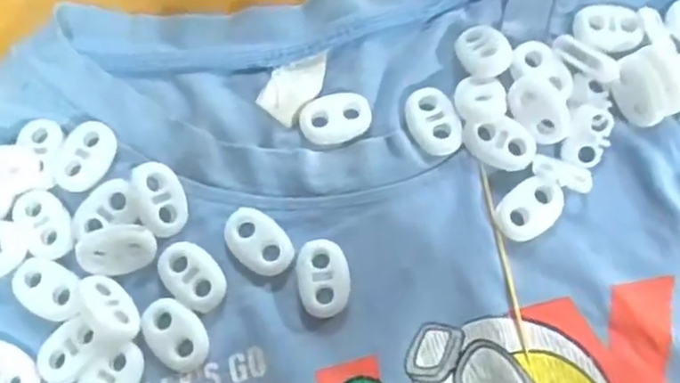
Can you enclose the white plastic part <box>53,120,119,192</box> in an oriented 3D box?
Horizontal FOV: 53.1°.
[{"bbox_3d":[-0.078,-0.011,0.206,0.015,0.004,0.022,25,76,7],"label":"white plastic part"}]

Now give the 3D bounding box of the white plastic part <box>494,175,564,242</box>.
[{"bbox_3d":[0.056,0.005,0.202,0.021,0.005,0.015,-40,78,-10],"label":"white plastic part"}]

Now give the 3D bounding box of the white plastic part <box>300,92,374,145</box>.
[{"bbox_3d":[-0.001,-0.023,0.212,0.022,0.004,0.015,-20,75,-5],"label":"white plastic part"}]

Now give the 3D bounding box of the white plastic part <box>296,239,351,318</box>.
[{"bbox_3d":[-0.005,0.025,0.199,0.015,0.006,0.022,-9,75,-2],"label":"white plastic part"}]

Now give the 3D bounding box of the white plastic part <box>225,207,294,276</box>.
[{"bbox_3d":[-0.024,0.015,0.201,0.015,0.004,0.022,-43,78,-10],"label":"white plastic part"}]

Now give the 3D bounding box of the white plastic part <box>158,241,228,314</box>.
[{"bbox_3d":[-0.043,0.024,0.198,0.015,0.004,0.022,-37,77,-9],"label":"white plastic part"}]

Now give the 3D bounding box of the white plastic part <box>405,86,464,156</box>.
[{"bbox_3d":[0.028,-0.021,0.209,0.014,0.005,0.022,-18,75,-4],"label":"white plastic part"}]

